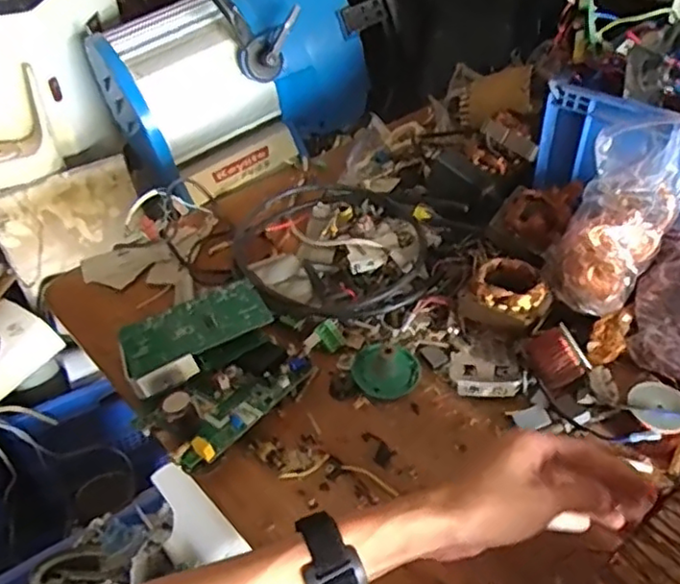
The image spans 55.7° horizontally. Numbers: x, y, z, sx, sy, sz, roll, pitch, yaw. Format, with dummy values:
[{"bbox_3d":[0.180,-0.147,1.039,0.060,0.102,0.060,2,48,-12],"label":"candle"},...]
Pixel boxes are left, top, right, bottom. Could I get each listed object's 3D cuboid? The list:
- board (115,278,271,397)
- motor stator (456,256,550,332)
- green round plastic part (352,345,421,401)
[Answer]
[{"bbox_3d":[-0.152,0.045,0.665,0.152,0.042,0.090,-26,46,-26],"label":"board"},{"bbox_3d":[0.175,0.008,0.677,0.083,0.058,0.078,20,45,24],"label":"motor stator"},{"bbox_3d":[0.043,0.069,0.642,0.069,0.033,0.060,19,44,23],"label":"green round plastic part"}]

